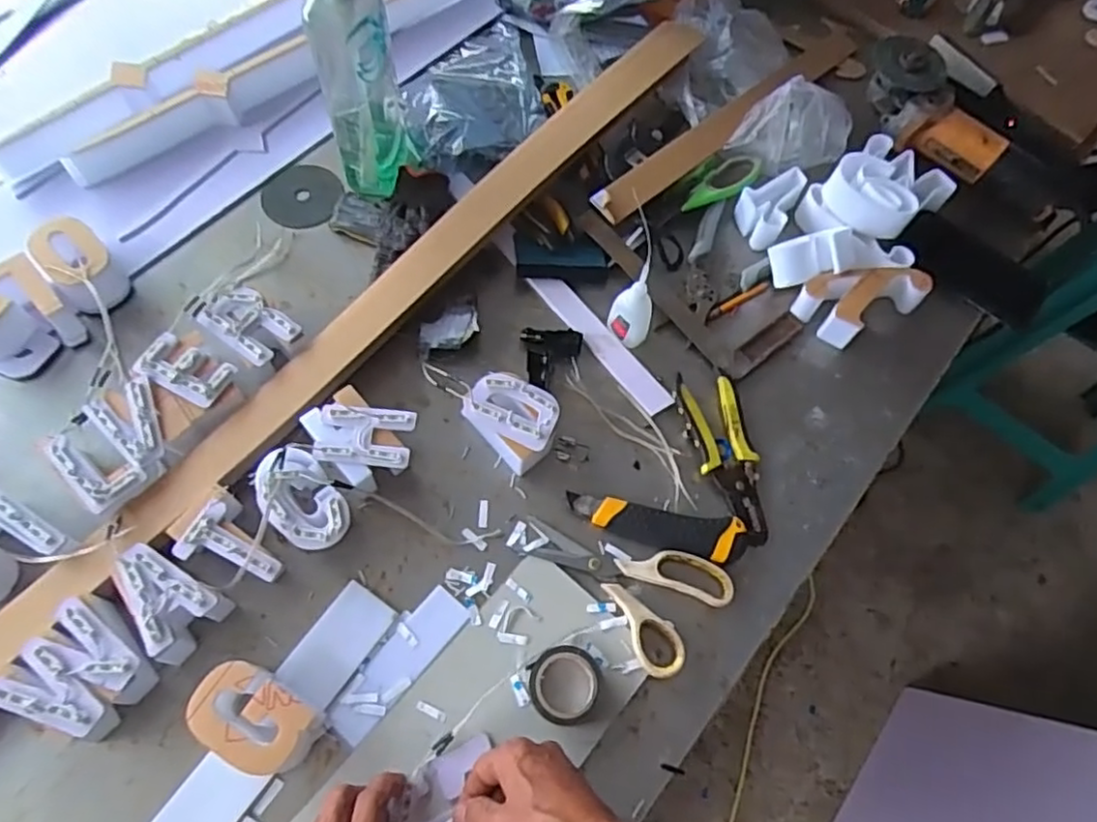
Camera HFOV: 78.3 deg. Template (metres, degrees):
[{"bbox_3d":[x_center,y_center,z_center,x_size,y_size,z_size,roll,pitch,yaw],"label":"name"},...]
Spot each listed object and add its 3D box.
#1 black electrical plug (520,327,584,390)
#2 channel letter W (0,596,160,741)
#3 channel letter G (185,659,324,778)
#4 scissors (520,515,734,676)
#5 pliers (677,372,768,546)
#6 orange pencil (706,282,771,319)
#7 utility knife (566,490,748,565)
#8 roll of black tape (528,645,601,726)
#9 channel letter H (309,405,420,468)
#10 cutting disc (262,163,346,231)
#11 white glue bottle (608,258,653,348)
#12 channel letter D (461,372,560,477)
[{"bbox_3d":[0.002,-0.052,0.685,0.061,0.018,0.064,5,65,-3],"label":"black electrical plug"},{"bbox_3d":[-0.348,0.198,0.510,0.079,0.056,0.084,31,66,9],"label":"channel letter W"},{"bbox_3d":[-0.217,0.228,0.502,0.082,0.047,0.057,26,66,7],"label":"channel letter G"},{"bbox_3d":[0.065,0.137,0.586,0.170,0.012,0.104,38,68,12],"label":"scissors"},{"bbox_3d":[0.171,0.042,0.636,0.061,0.020,0.164,-11,67,-10],"label":"pliers"},{"bbox_3d":[0.204,-0.119,0.728,0.081,0.007,0.010,-27,68,-14],"label":"orange pencil"},{"bbox_3d":[0.097,0.104,0.605,0.158,0.016,0.039,13,65,1],"label":"utility knife"},{"bbox_3d":[0.013,0.219,0.537,0.055,0.019,0.057,2,65,-4],"label":"roll of black tape"},{"bbox_3d":[-0.161,0.021,0.591,0.081,0.018,0.051,5,65,-2],"label":"channel letter H"},{"bbox_3d":[-0.279,-0.242,0.759,0.087,0.005,0.095,2,62,-4],"label":"cutting disc"},{"bbox_3d":[0.084,-0.103,0.659,0.029,0.091,0.038,-35,72,-18],"label":"white glue bottle"},{"bbox_3d":[-0.031,0.009,0.627,0.089,0.048,0.068,40,68,13],"label":"channel letter D"}]

